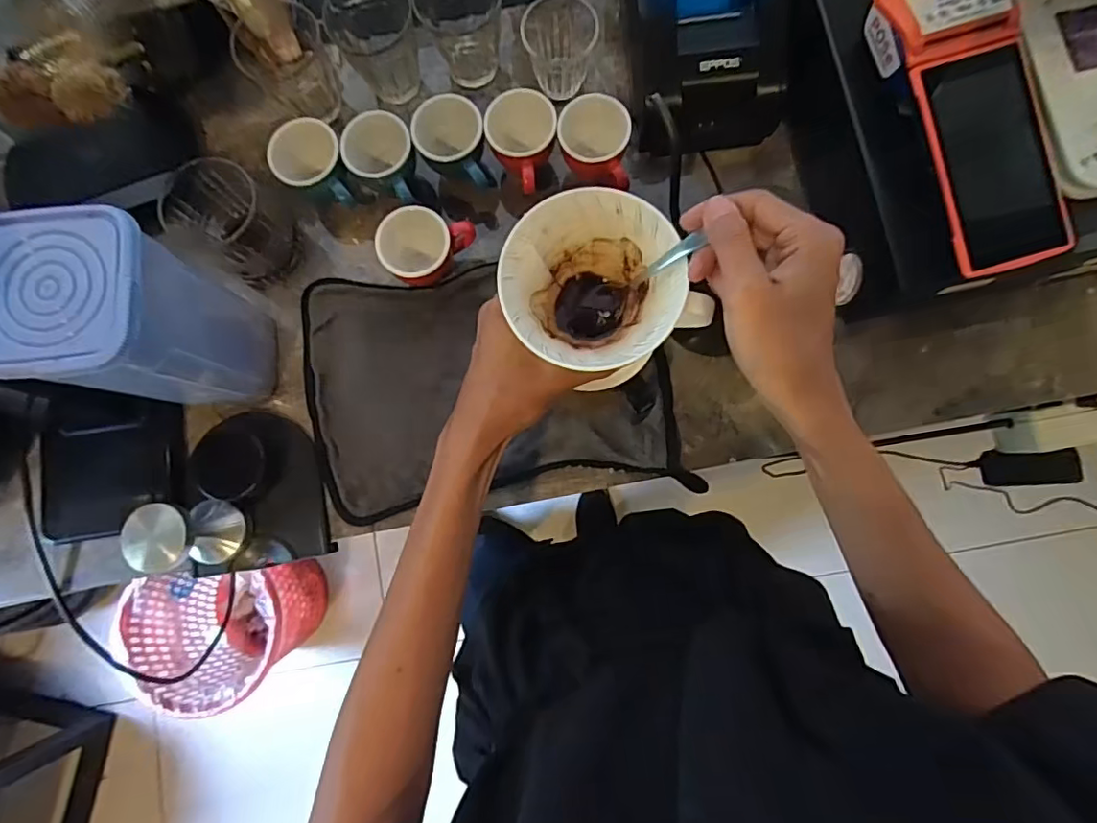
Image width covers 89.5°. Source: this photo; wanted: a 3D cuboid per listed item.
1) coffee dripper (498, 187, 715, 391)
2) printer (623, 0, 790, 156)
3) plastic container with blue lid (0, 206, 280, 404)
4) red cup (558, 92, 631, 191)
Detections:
[{"bbox_3d":[0.030,-0.074,0.374,0.110,0.086,0.112,-24,81,-1],"label":"coffee dripper"},{"bbox_3d":[0.137,-0.323,0.484,0.133,0.095,0.144,-11,81,1],"label":"printer"},{"bbox_3d":[-0.305,-0.065,0.432,0.104,0.190,0.112,-4,82,2],"label":"plastic container with blue lid"},{"bbox_3d":[0.041,-0.235,0.496,0.060,0.046,0.076,0,82,2],"label":"red cup"}]

